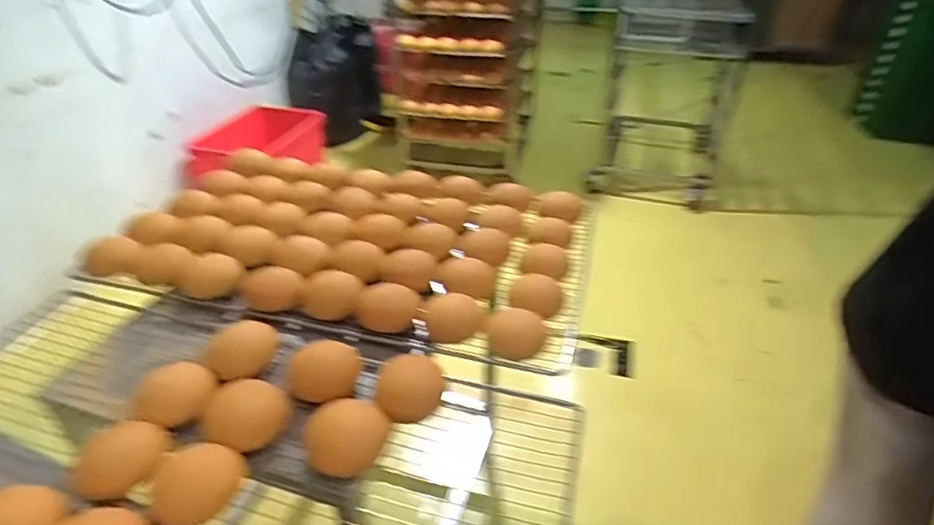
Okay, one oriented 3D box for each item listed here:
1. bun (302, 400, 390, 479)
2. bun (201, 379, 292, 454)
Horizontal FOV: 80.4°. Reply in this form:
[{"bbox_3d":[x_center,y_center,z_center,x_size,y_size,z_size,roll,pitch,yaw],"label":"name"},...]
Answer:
[{"bbox_3d":[-0.152,0.216,0.691,0.084,0.045,0.084,0,35,0],"label":"bun"},{"bbox_3d":[-0.280,0.196,0.707,0.094,0.050,0.101,15,37,20],"label":"bun"}]

